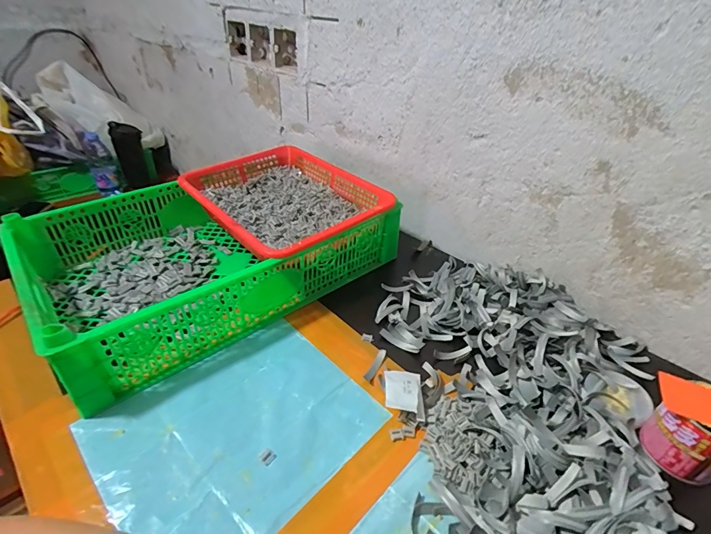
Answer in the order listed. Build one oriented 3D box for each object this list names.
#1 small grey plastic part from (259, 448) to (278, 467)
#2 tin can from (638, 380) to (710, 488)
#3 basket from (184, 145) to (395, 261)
[{"bbox_3d":[-0.084,0.181,0.370,0.014,0.004,0.013,27,42,31],"label":"small grey plastic part"},{"bbox_3d":[0.321,0.159,0.366,0.060,0.067,0.060,2,35,-1],"label":"tin can"},{"bbox_3d":[-0.113,-0.100,0.625,0.237,0.071,0.299,-26,44,-34],"label":"basket"}]

